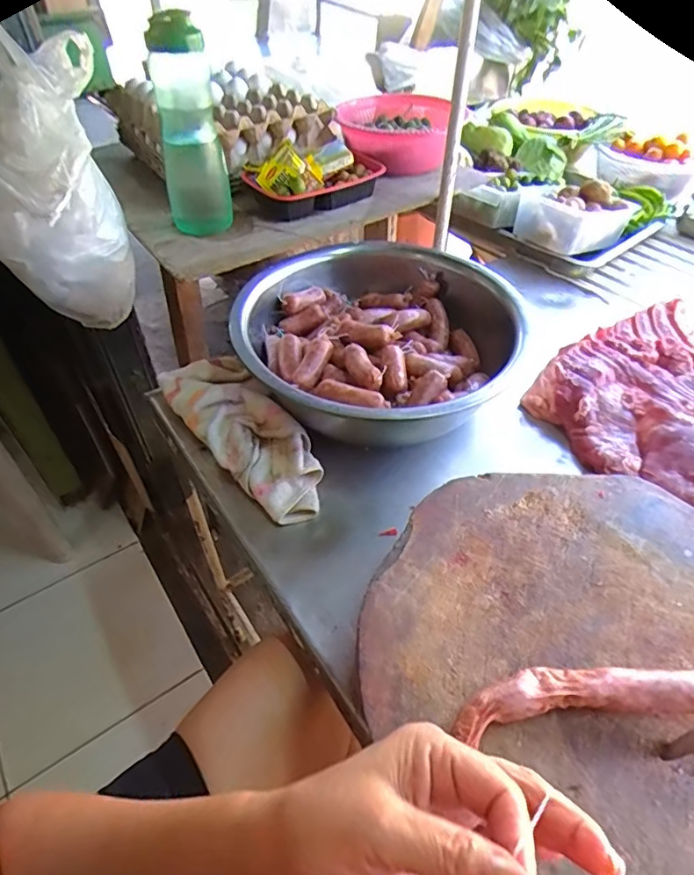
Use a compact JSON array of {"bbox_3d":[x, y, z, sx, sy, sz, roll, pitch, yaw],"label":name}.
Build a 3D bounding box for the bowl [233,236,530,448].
[{"bbox_3d":[0.038,-0.145,0.730,0.359,0.111,0.387,0,47,0],"label":"bowl"}]

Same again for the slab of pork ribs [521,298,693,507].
[{"bbox_3d":[0.438,-0.048,0.714,0.303,0.056,0.292,-28,53,-23],"label":"slab of pork ribs"}]

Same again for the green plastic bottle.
[{"bbox_3d":[-0.219,-0.418,0.741,0.089,0.253,0.073,-15,49,-13],"label":"green plastic bottle"}]

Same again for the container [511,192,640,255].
[{"bbox_3d":[0.451,-0.433,1.042,0.237,0.082,0.131,-27,52,-22],"label":"container"}]

